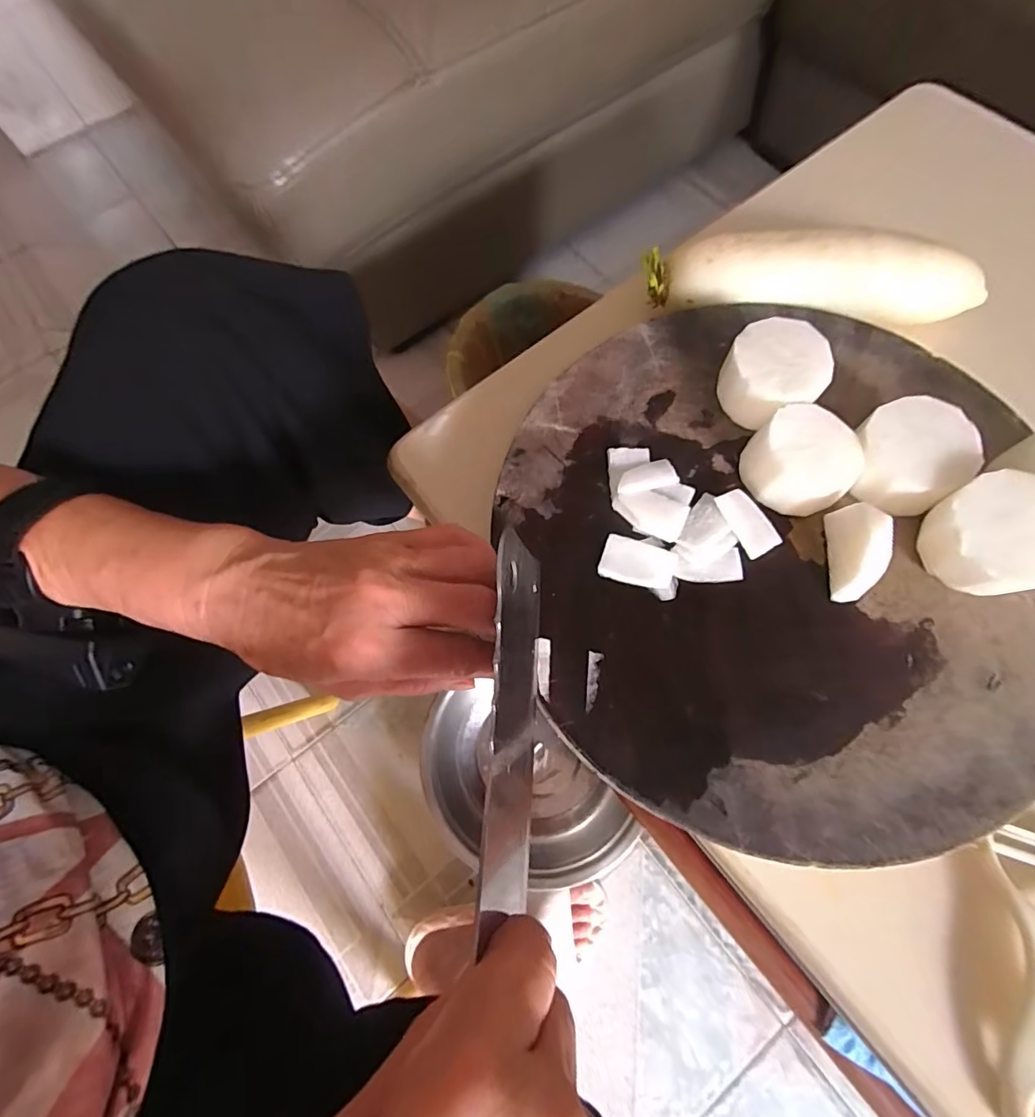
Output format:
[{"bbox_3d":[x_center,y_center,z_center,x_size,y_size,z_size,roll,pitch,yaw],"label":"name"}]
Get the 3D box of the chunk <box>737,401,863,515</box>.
[{"bbox_3d":[0.148,-0.051,0.271,0.050,0.030,0.046,-1,71,2],"label":"chunk"}]

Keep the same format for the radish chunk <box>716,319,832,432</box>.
[{"bbox_3d":[0.144,-0.104,0.289,0.051,0.028,0.060,41,77,14],"label":"radish chunk"}]

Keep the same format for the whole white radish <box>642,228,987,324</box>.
[{"bbox_3d":[0.192,-0.179,0.333,0.211,0.039,0.039,4,71,3],"label":"whole white radish"}]

